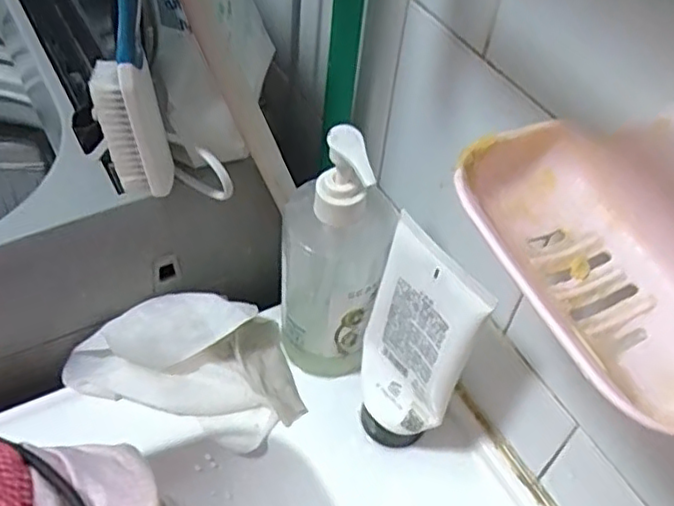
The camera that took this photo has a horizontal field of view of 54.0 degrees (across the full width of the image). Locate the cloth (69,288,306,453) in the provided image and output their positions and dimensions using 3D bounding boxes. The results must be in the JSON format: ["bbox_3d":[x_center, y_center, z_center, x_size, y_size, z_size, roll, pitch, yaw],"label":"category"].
[{"bbox_3d":[-0.113,0.079,0.483,0.175,0.054,0.096,4,49,-2],"label":"cloth"}]

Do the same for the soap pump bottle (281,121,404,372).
[{"bbox_3d":[-0.006,0.010,0.436,0.072,0.208,0.044,24,51,14],"label":"soap pump bottle"}]

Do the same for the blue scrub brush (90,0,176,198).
[{"bbox_3d":[-0.117,-0.101,0.358,0.038,0.201,0.040,-13,52,-16],"label":"blue scrub brush"}]

